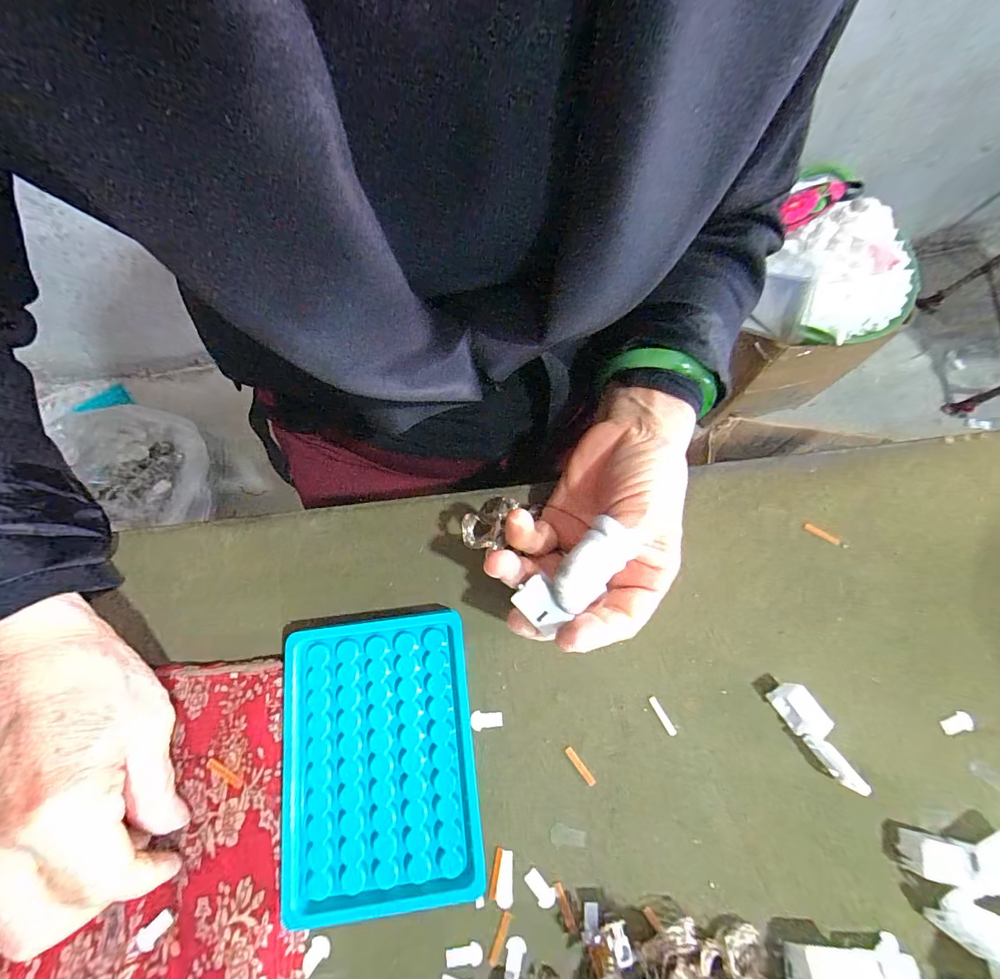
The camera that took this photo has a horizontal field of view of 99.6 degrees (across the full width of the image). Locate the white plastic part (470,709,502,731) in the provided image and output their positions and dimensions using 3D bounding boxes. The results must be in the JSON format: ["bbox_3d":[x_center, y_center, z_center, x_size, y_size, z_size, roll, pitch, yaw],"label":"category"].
[{"bbox_3d":[-0.007,0.130,0.236,0.018,0.004,0.010,2,72,-2],"label":"white plastic part"}]

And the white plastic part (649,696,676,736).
[{"bbox_3d":[0.092,0.128,0.239,0.004,0.004,0.022,-27,76,-10],"label":"white plastic part"}]

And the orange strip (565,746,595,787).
[{"bbox_3d":[0.044,0.152,0.231,0.004,0.004,0.022,-35,77,-12],"label":"orange strip"}]

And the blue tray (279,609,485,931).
[{"bbox_3d":[-0.063,0.138,0.223,0.095,0.018,0.132,-6,73,-4],"label":"blue tray"}]

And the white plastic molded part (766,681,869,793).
[{"bbox_3d":[0.175,0.134,0.231,0.015,0.020,0.055,-36,77,-12],"label":"white plastic molded part"}]

